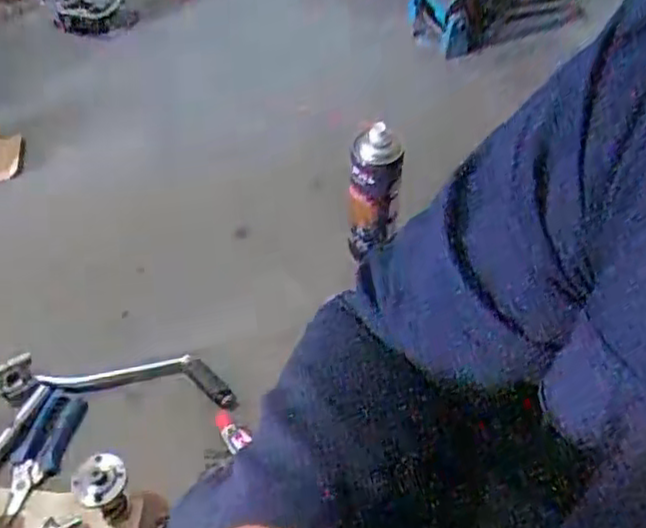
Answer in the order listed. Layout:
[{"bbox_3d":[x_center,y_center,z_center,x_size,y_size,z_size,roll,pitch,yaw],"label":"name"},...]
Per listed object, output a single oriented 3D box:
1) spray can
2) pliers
[{"bbox_3d":[0.066,-0.092,0.916,0.057,0.185,0.068,13,52,11],"label":"spray can"},{"bbox_3d":[-0.330,0.216,0.827,0.055,0.018,0.139,12,52,10],"label":"pliers"}]

